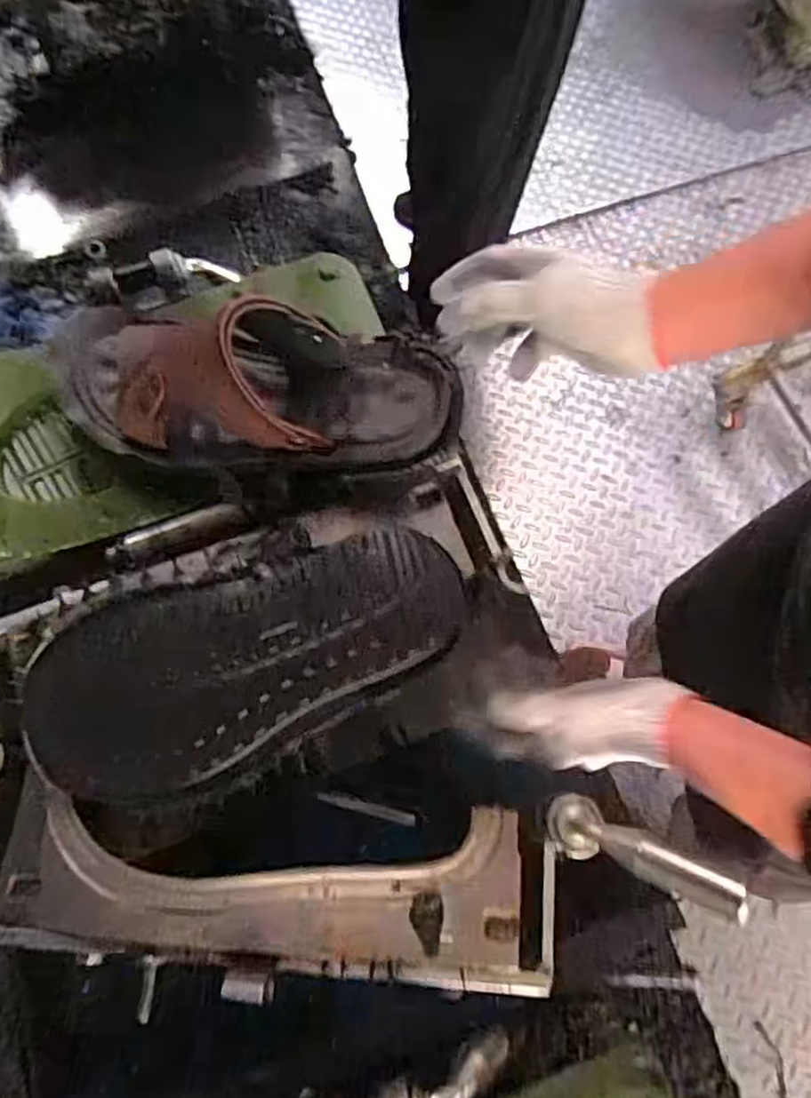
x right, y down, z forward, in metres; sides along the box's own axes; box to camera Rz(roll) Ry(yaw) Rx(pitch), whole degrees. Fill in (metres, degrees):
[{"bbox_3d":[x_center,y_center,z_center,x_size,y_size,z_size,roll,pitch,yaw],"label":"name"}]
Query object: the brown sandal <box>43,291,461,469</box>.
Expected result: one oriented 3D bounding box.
[{"bbox_3d":[-0.107,-0.117,0.471,0.285,0.079,0.107,5,69,5],"label":"brown sandal"}]

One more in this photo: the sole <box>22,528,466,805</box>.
[{"bbox_3d":[-0.099,0.074,0.448,0.279,0.041,0.122,-16,71,-5],"label":"sole"}]

